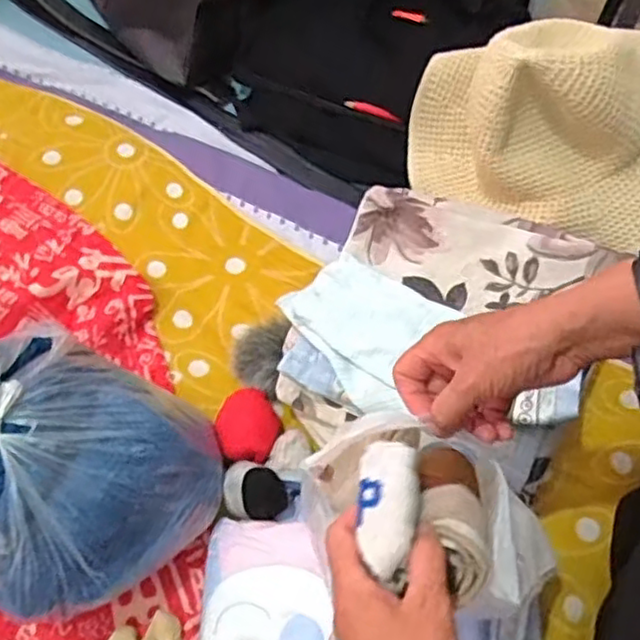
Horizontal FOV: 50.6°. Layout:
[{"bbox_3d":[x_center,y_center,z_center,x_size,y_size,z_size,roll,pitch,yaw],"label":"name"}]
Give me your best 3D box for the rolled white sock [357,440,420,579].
[{"bbox_3d":[0.042,0.114,0.414,0.037,0.026,0.079,-6,62,14],"label":"rolled white sock"}]

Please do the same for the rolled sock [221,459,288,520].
[{"bbox_3d":[-0.061,0.159,0.633,0.061,0.028,0.048,21,67,11],"label":"rolled sock"}]

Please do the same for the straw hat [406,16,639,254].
[{"bbox_3d":[0.258,-0.193,0.707,0.302,0.165,0.230,4,91,-1],"label":"straw hat"}]

